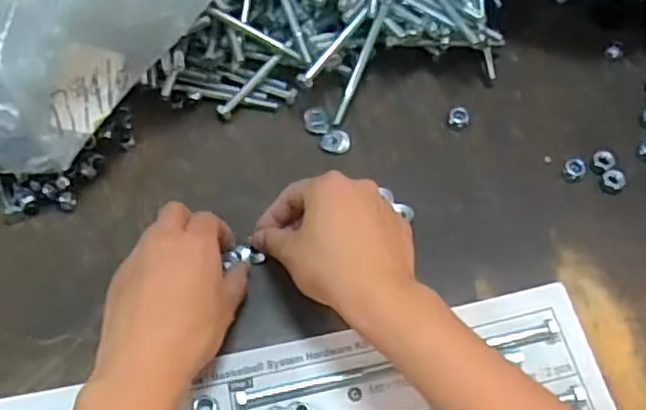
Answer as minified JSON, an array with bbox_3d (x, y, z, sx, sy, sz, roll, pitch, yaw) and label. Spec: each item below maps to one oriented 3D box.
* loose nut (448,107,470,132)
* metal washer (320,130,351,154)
[{"bbox_3d":[0.109,-0.069,0.547,0.017,0.009,0.019,15,61,8],"label":"loose nut"},{"bbox_3d":[0.010,-0.051,0.537,0.022,0.004,0.021,-2,60,-2],"label":"metal washer"}]

